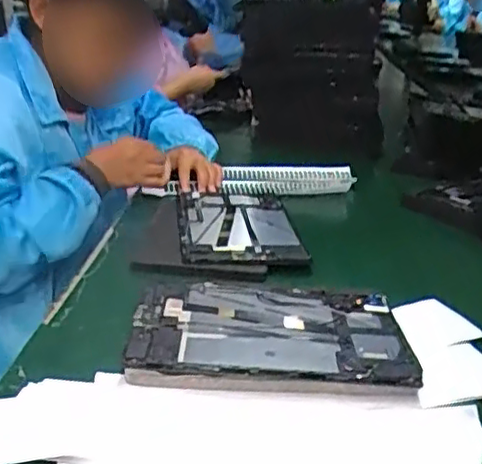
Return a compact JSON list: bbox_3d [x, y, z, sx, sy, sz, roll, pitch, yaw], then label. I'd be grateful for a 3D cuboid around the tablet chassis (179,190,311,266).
[{"bbox_3d":[-0.004,-0.012,0.844,0.151,0.025,0.231,-1,26,-8],"label":"tablet chassis"}]

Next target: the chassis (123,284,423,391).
[{"bbox_3d":[0.028,0.086,0.593,0.246,0.020,0.148,2,26,-1],"label":"chassis"}]

